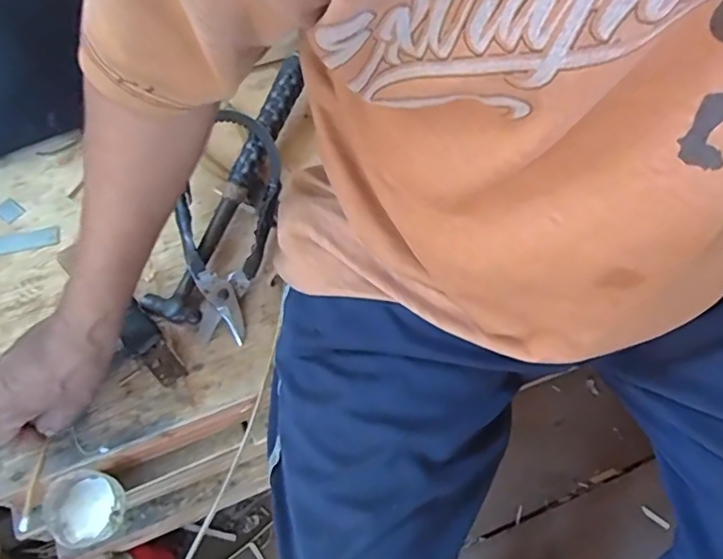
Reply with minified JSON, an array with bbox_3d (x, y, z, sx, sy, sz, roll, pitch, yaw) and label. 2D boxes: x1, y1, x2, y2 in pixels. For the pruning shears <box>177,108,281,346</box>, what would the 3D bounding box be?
[{"bbox_3d":[-0.125,-0.057,0.519,0.090,0.032,0.205,16,75,-15],"label":"pruning shears"}]

